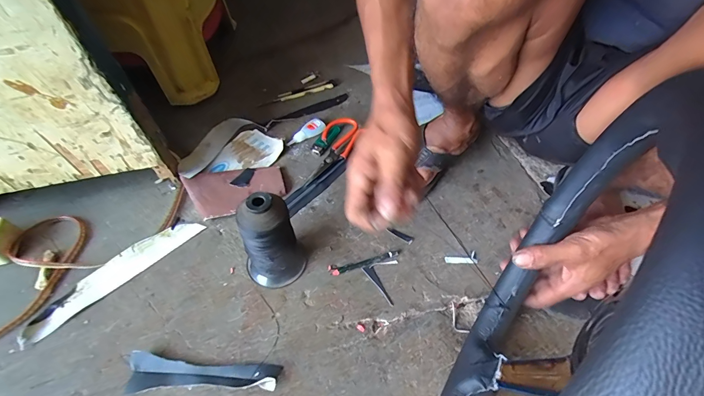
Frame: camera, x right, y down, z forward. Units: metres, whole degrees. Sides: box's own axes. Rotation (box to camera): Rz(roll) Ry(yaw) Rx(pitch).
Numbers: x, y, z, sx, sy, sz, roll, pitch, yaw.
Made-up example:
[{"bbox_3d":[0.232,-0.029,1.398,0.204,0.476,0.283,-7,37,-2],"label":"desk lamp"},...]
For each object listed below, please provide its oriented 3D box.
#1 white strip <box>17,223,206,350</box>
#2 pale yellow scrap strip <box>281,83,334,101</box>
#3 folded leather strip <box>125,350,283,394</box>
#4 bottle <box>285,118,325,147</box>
[{"bbox_3d":[-0.316,0.098,0.443,0.036,0.014,0.227,37,60,24],"label":"white strip"},{"bbox_3d":[-0.097,-0.233,0.717,0.127,0.010,0.016,-28,58,-21],"label":"pale yellow scrap strip"},{"bbox_3d":[-0.167,0.195,0.367,0.166,0.016,0.036,1,52,-1],"label":"folded leather strip"},{"bbox_3d":[-0.089,-0.124,0.621,0.081,0.015,0.032,-32,59,-24],"label":"bottle"}]

